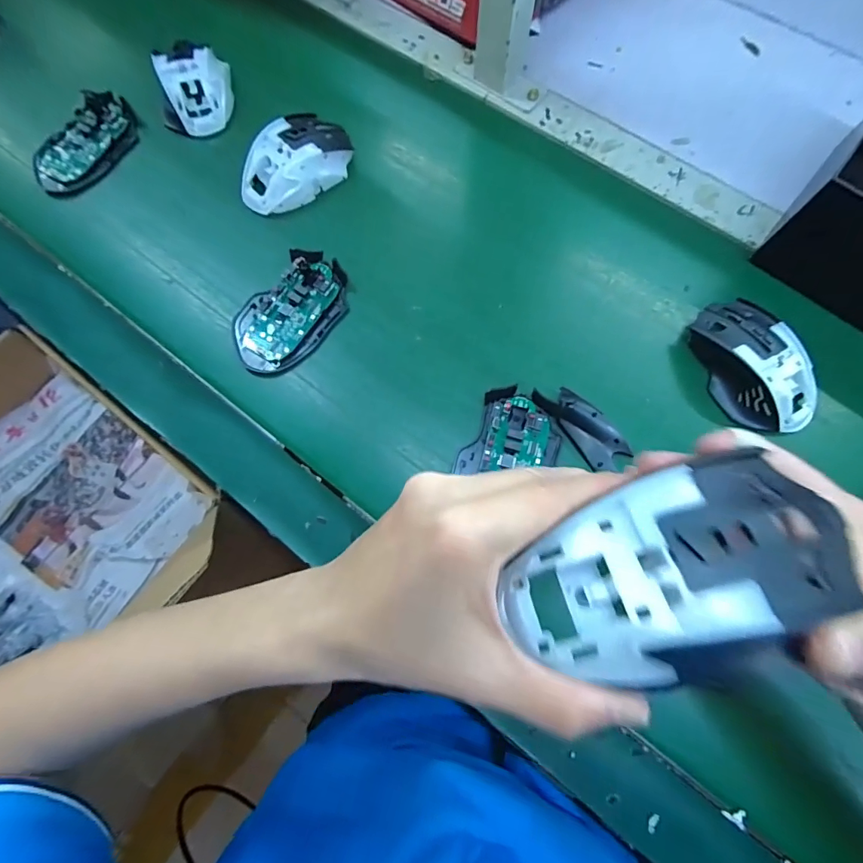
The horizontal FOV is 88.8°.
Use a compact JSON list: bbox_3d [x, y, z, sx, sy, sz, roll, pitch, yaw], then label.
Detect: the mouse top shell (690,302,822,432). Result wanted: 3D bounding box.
[{"bbox_3d":[0.259,-0.054,0.354,0.070,0.043,0.117,-22,74,-7],"label":"mouse top shell"}]

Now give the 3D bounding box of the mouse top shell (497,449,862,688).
[{"bbox_3d":[0.085,0.048,0.148,0.104,0.034,0.066,-24,74,-7],"label":"mouse top shell"}]

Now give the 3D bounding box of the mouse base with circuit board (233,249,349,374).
[{"bbox_3d":[-0.119,-0.103,0.376,0.072,0.020,0.110,42,77,12],"label":"mouse base with circuit board"}]

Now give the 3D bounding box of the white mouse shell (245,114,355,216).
[{"bbox_3d":[-0.127,-0.252,0.411,0.060,0.034,0.112,42,77,12],"label":"white mouse shell"}]

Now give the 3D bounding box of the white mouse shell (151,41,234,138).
[{"bbox_3d":[-0.237,-0.343,0.437,0.069,0.036,0.093,-10,73,-3],"label":"white mouse shell"}]

